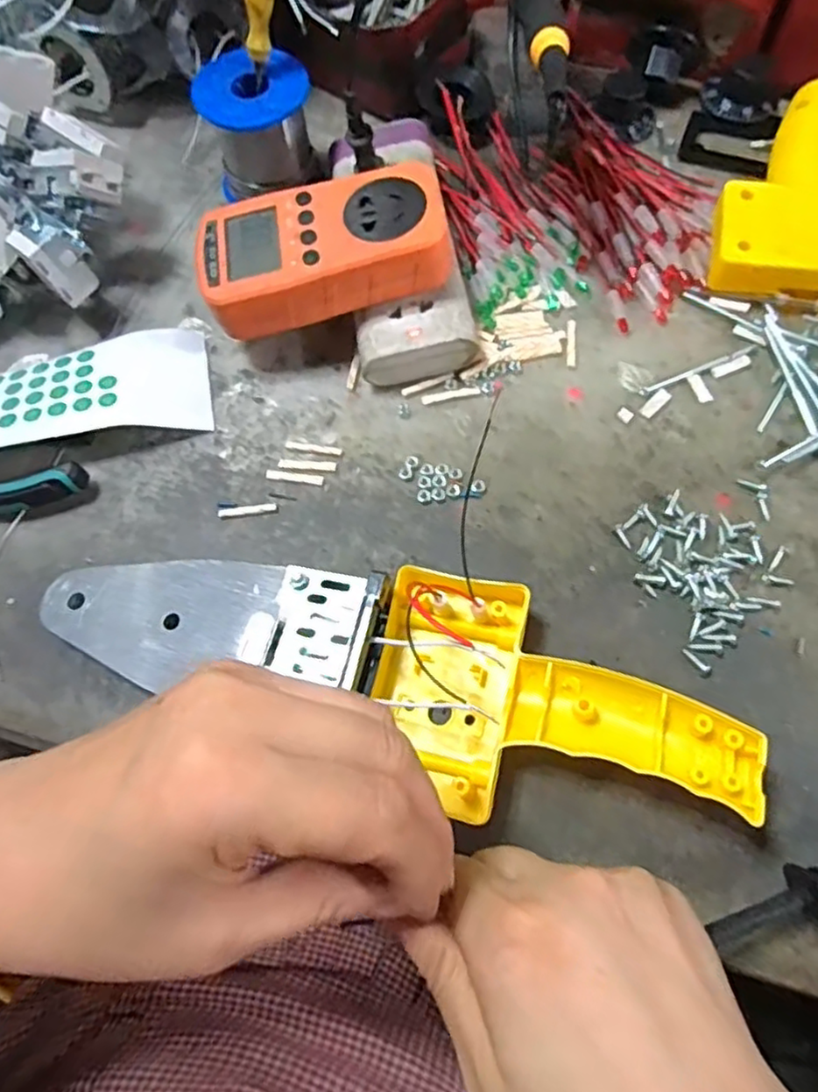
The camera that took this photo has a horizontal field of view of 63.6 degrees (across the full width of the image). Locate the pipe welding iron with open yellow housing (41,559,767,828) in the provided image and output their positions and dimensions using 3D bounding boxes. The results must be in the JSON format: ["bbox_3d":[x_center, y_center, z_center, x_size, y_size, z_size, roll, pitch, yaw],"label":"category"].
[{"bbox_3d":[-0.016,0.051,0.286,0.303,0.041,0.090,12,69,8],"label":"pipe welding iron with open yellow housing"}]

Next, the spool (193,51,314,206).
[{"bbox_3d":[-0.091,-0.251,0.400,0.064,0.064,0.056,-30,70,-9],"label":"spool"}]

